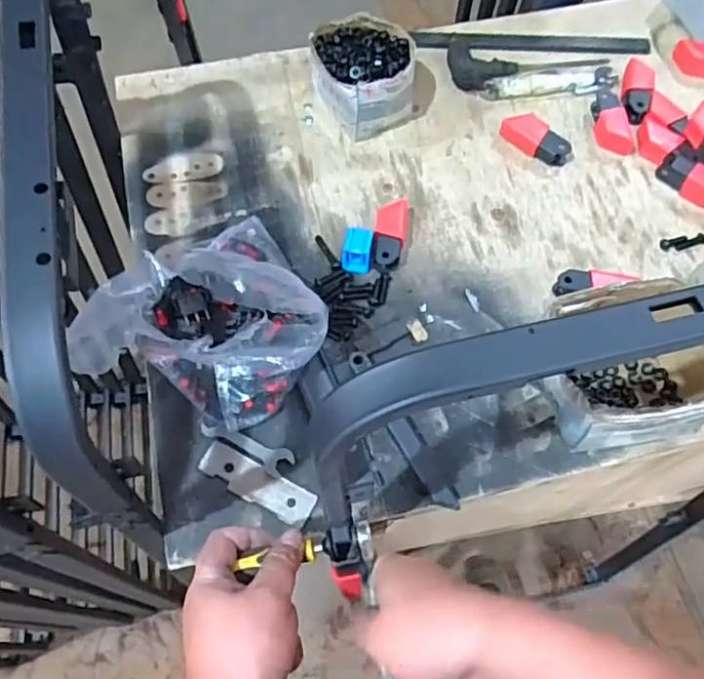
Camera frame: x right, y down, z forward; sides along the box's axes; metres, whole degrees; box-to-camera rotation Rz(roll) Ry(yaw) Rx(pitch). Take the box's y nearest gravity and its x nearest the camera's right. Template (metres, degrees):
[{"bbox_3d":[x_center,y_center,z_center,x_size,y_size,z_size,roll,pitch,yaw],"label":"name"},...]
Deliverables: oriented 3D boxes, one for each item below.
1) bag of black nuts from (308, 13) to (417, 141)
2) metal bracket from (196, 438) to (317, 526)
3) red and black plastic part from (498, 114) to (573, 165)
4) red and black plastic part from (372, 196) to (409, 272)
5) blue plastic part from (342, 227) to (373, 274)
[{"bbox_3d":[0.016,-0.324,0.786,0.114,0.073,0.133,-20,67,-10],"label":"bag of black nuts"},{"bbox_3d":[-0.090,0.138,0.609,0.115,0.009,0.034,27,65,10],"label":"metal bracket"},{"bbox_3d":[0.225,-0.243,0.780,0.088,0.034,0.030,33,70,14],"label":"red and black plastic part"},{"bbox_3d":[0.042,-0.119,0.718,0.034,0.026,0.085,7,64,0],"label":"red and black plastic part"},{"bbox_3d":[0.006,-0.098,0.705,0.030,0.031,0.040,7,66,3],"label":"blue plastic part"}]

